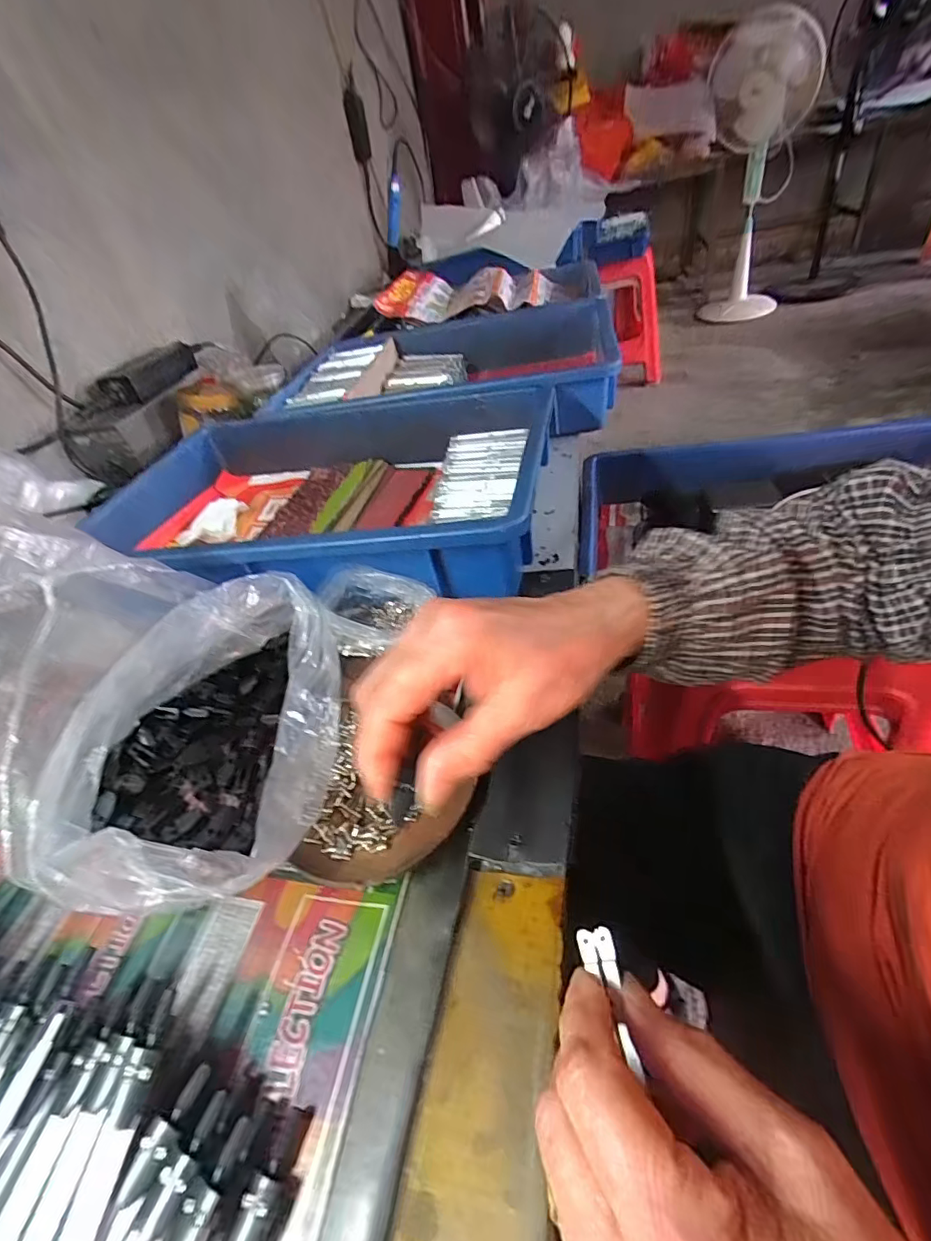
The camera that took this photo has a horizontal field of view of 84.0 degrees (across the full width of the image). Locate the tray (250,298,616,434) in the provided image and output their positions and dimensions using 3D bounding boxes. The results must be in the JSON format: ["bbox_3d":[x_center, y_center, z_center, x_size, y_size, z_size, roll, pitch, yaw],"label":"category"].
[{"bbox_3d":[-0.025,-0.358,0.730,0.447,0.102,0.379,1,44,17],"label":"tray"}]

